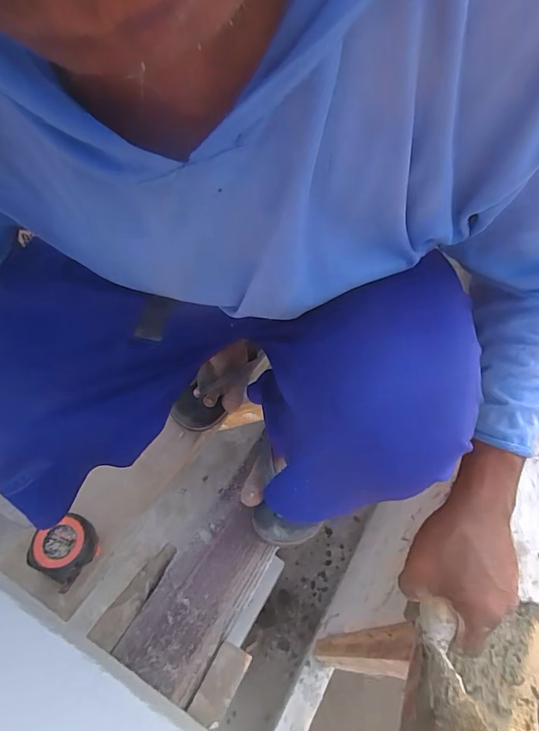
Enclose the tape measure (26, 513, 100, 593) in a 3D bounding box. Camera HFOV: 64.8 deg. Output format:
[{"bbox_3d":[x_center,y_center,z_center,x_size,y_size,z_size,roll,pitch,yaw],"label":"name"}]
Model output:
[{"bbox_3d":[-0.247,0.218,0.509,0.068,0.038,0.072,0,56,-1],"label":"tape measure"}]

